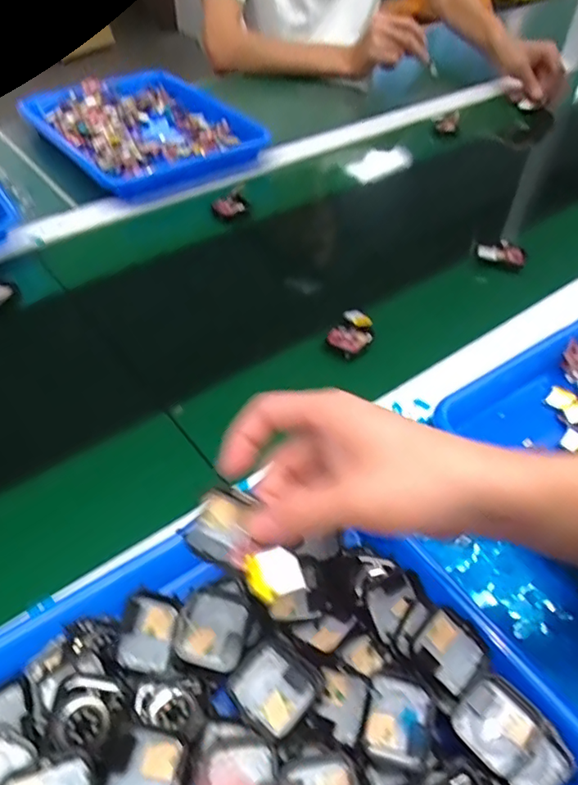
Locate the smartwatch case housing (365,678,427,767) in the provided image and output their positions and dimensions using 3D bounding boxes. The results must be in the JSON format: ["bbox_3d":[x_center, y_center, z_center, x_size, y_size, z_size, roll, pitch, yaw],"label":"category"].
[{"bbox_3d":[0.058,0.175,0.303,0.030,0.009,0.039,10,50,5],"label":"smartwatch case housing"}]

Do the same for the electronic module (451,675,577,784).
[{"bbox_3d":[0.117,0.182,0.297,0.041,0.010,0.056,-32,58,-26],"label":"electronic module"}]

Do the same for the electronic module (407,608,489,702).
[{"bbox_3d":[0.092,0.146,0.319,0.038,0.009,0.036,37,57,25],"label":"electronic module"}]

